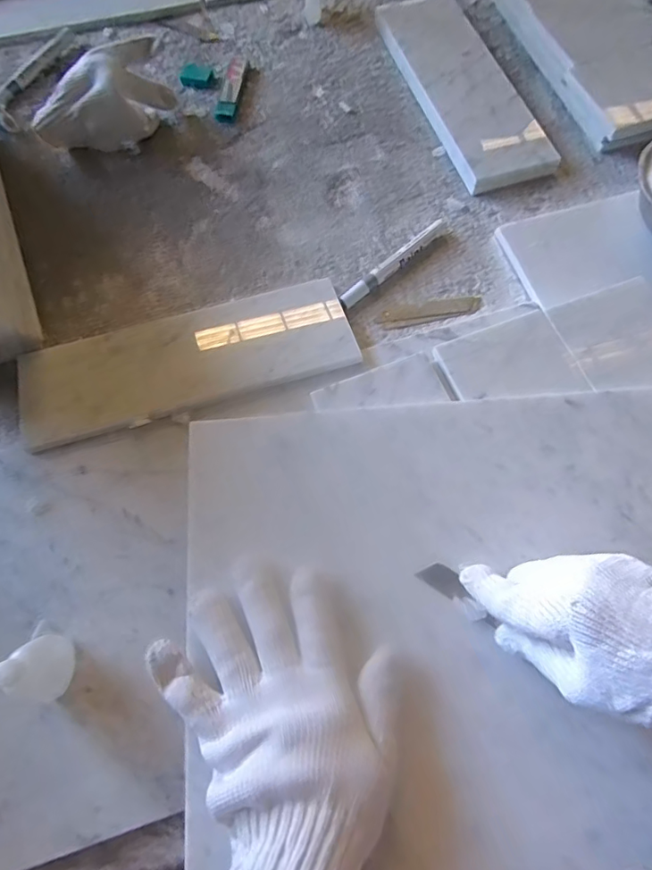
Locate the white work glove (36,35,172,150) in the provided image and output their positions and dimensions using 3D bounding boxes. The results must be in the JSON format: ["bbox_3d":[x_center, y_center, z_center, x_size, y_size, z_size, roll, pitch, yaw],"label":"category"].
[{"bbox_3d":[-0.240,-0.360,0.569,0.154,0.075,0.065,-27,71,-12],"label":"white work glove"}]

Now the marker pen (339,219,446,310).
[{"bbox_3d":[0.069,-0.175,0.531,0.145,0.019,0.018,-41,75,-17],"label":"marker pen"}]

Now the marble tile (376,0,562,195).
[{"bbox_3d":[0.157,-0.411,0.612,0.102,0.018,0.298,-19,72,-4],"label":"marble tile"}]

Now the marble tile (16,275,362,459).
[{"bbox_3d":[-0.123,-0.072,0.478,0.292,0.015,0.106,-16,70,-9],"label":"marble tile"}]

